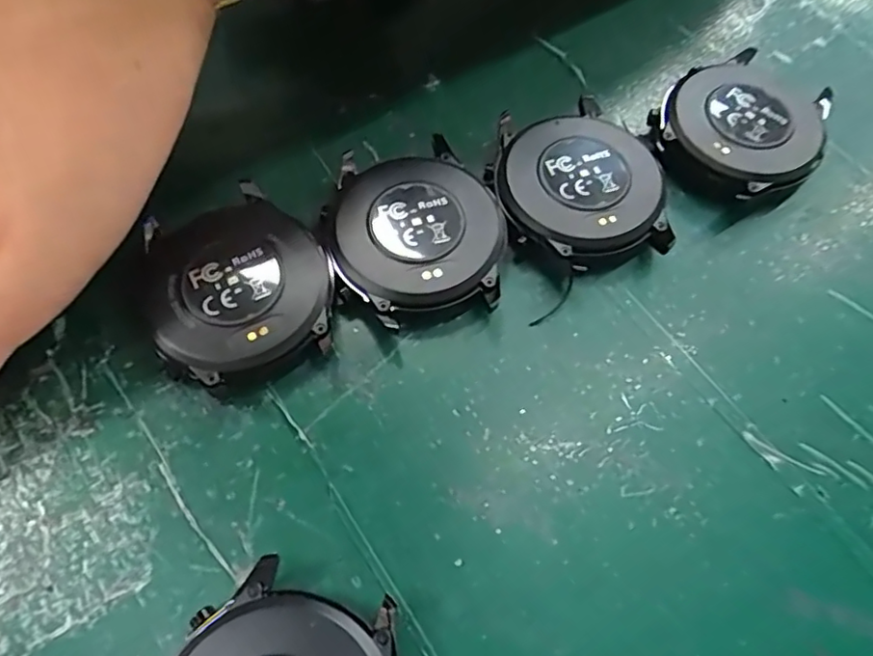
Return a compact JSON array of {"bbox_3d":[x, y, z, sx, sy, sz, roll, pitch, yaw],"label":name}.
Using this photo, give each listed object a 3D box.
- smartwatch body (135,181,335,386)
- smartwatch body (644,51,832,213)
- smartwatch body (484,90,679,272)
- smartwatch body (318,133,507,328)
[{"bbox_3d":[-0.049,-0.011,0.145,0.042,0.012,0.045,-26,69,-14],"label":"smartwatch body"},{"bbox_3d":[0.086,-0.057,0.167,0.044,0.014,0.045,1,65,-3],"label":"smartwatch body"},{"bbox_3d":[0.037,-0.038,0.158,0.042,0.013,0.051,-17,67,-11],"label":"smartwatch body"},{"bbox_3d":[-0.006,-0.025,0.153,0.043,0.011,0.050,-10,66,-8],"label":"smartwatch body"}]

